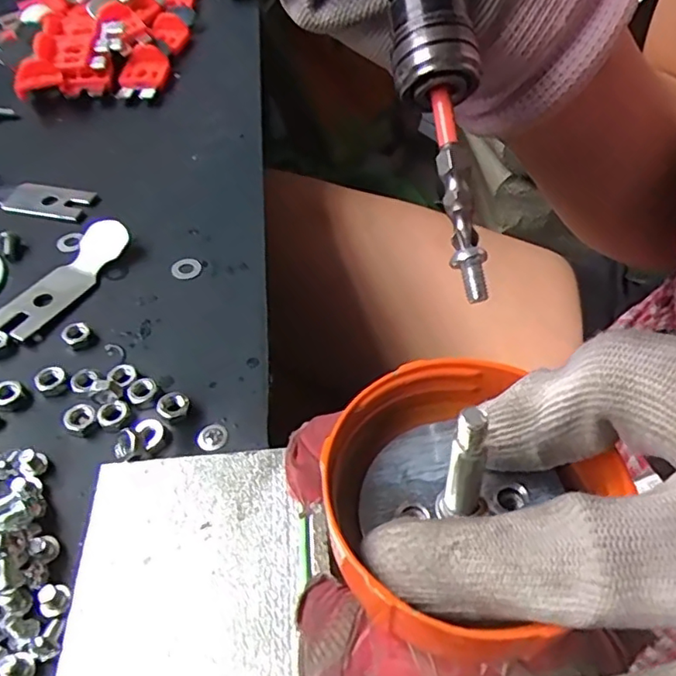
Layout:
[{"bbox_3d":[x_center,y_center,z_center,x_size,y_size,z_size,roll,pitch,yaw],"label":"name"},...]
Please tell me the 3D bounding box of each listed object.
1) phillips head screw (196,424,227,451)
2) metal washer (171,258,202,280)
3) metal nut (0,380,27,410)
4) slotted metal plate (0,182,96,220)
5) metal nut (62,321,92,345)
[{"bbox_3d":[-0.041,0.031,0.188,0.010,0.004,0.009,-28,56,-22],"label":"phillips head screw"},{"bbox_3d":[-0.062,-0.029,0.240,0.011,0.004,0.012,4,58,-6],"label":"metal washer"},{"bbox_3d":[-0.111,0.019,0.196,0.010,0.005,0.011,-28,56,-22],"label":"metal nut"},{"bbox_3d":[-0.145,-0.068,0.268,0.061,0.007,0.019,9,51,7],"label":"slotted metal plate"},{"bbox_3d":[-0.096,-0.002,0.213,0.009,0.004,0.009,0,50,-1],"label":"metal nut"}]

